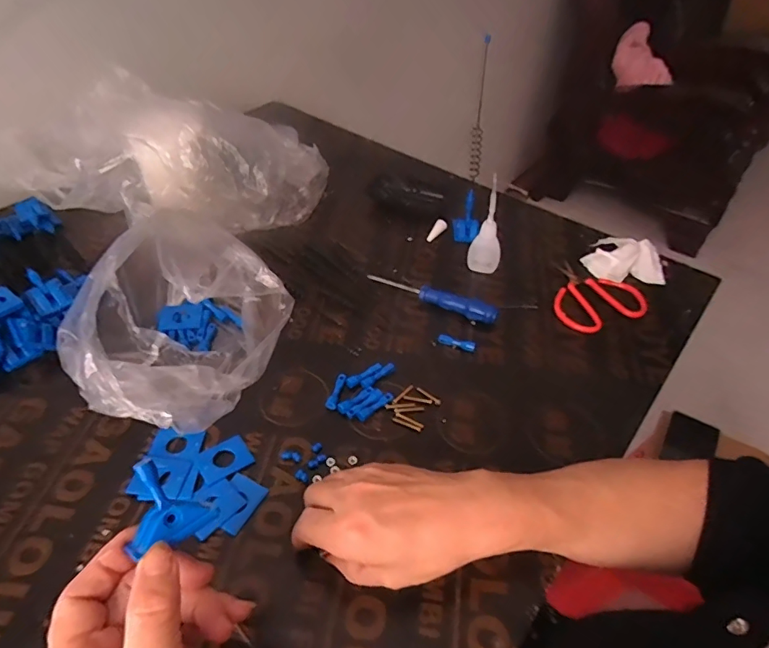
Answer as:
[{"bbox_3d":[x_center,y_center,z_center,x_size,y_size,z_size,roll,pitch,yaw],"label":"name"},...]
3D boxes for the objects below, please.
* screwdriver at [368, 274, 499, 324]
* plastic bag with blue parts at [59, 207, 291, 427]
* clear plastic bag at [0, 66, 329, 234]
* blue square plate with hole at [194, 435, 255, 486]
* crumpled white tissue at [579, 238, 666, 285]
[{"bbox_3d":[0.051,-0.033,0.543,0.150,0.020,0.016,21,49,18],"label":"screwdriver"},{"bbox_3d":[-0.190,-0.001,0.450,0.168,0.100,0.217,13,47,11],"label":"plastic bag with blue parts"},{"bbox_3d":[-0.301,-0.218,0.638,0.397,0.119,0.192,12,47,10],"label":"clear plastic bag"},{"bbox_3d":[-0.133,0.112,0.408,0.041,0.004,0.033,-27,52,-25],"label":"blue square plate with hole"},{"bbox_3d":[0.287,-0.078,0.584,0.064,0.030,0.088,-35,56,-30],"label":"crumpled white tissue"}]

